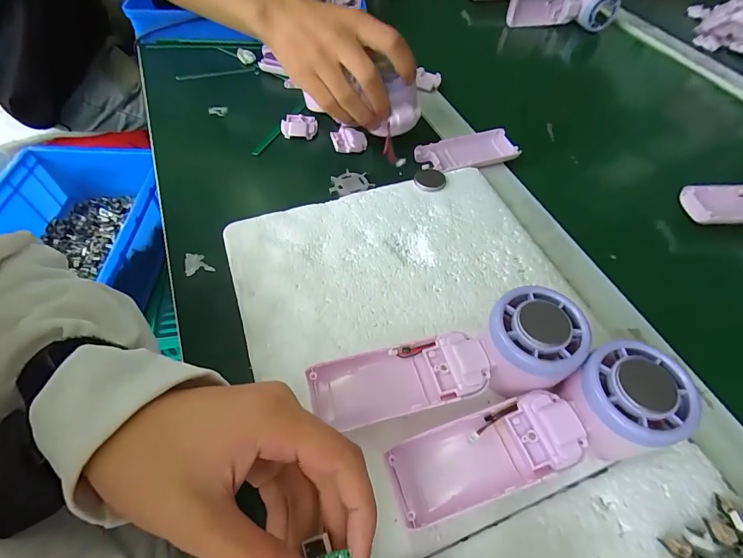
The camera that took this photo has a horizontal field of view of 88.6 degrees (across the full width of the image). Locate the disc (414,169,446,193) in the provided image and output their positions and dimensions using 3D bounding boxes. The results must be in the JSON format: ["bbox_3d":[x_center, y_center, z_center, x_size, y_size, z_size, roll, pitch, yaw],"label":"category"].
[{"bbox_3d":[0.057,-0.096,0.366,0.029,0.004,0.035,26,59,16],"label":"disc"}]

